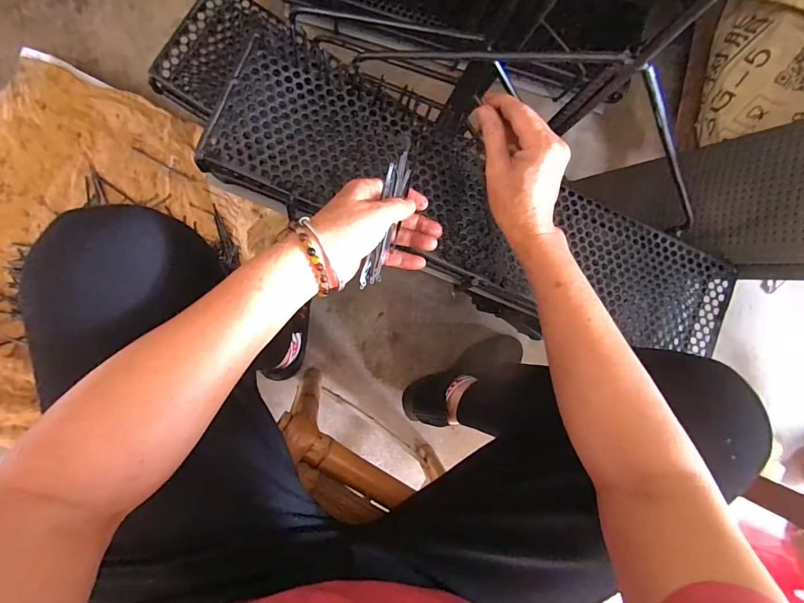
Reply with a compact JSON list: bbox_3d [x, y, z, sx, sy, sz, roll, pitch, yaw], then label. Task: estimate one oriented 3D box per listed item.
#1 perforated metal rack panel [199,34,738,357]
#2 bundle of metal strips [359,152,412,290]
[{"bbox_3d":[0.099,-0.084,0.434,0.593,0.022,0.149,23,88,-8],"label":"perforated metal rack panel"},{"bbox_3d":[-0.013,-0.072,0.360,0.022,0.014,0.125,16,84,-8],"label":"bundle of metal strips"}]

